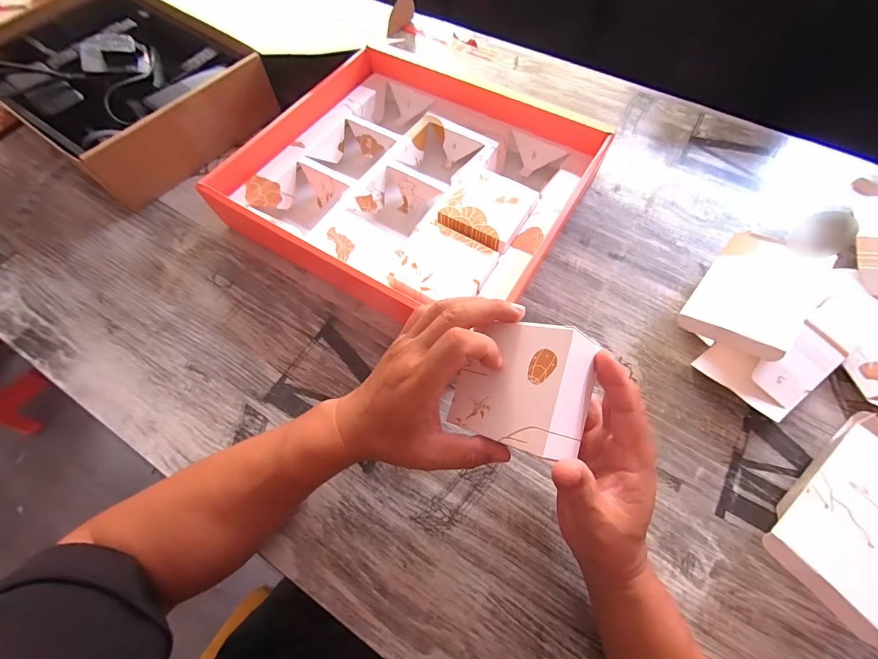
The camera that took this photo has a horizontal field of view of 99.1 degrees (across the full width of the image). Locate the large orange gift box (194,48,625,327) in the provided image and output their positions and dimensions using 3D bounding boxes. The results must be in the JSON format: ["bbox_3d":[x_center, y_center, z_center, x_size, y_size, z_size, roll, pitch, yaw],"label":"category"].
[{"bbox_3d":[-0.029,-0.186,0.468,0.373,0.064,0.330,28,68,13],"label":"large orange gift box"}]

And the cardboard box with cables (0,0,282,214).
[{"bbox_3d":[-0.466,-0.365,0.547,0.382,0.081,0.259,35,70,16],"label":"cardboard box with cables"}]

